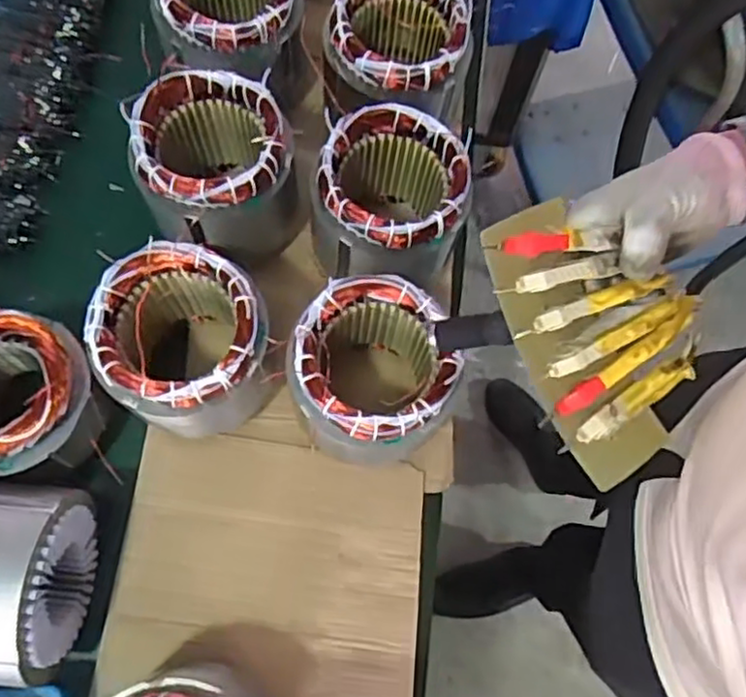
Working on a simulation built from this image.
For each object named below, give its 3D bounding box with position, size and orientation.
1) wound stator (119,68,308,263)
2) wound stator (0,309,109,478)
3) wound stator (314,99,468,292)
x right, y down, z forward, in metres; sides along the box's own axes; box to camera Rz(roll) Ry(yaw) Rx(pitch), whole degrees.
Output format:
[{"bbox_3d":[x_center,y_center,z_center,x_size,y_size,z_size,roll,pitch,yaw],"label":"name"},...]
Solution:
[{"bbox_3d":[-0.155,-0.182,0.695,0.147,0.150,0.144,-18,74,-8],"label":"wound stator"},{"bbox_3d":[-0.326,0.049,0.627,0.133,0.136,0.137,1,72,-3],"label":"wound stator"},{"bbox_3d":[0.016,-0.141,0.702,0.142,0.172,0.148,0,72,-3],"label":"wound stator"}]

